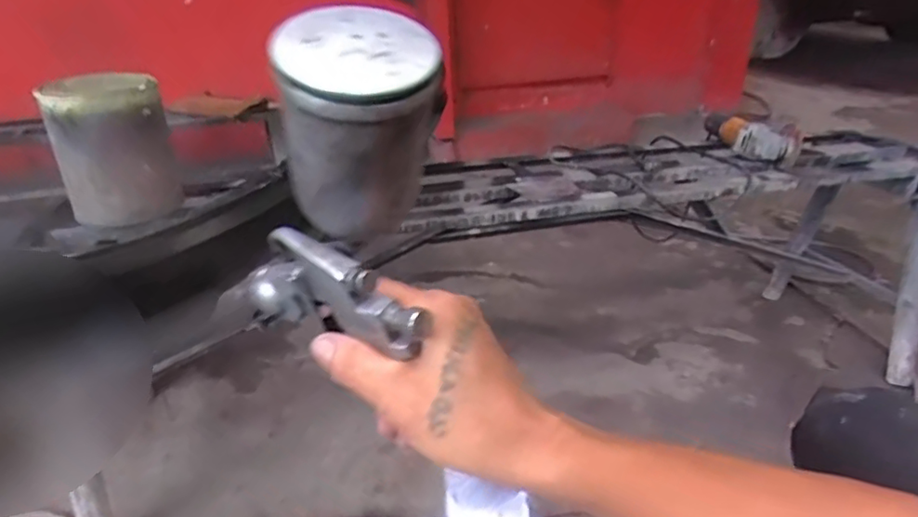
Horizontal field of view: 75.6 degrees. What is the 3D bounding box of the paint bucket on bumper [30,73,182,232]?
[{"bbox_3d":[-0.550,-0.176,0.960,0.171,0.209,0.161,-19,31,-27],"label":"paint bucket on bumper"}]

